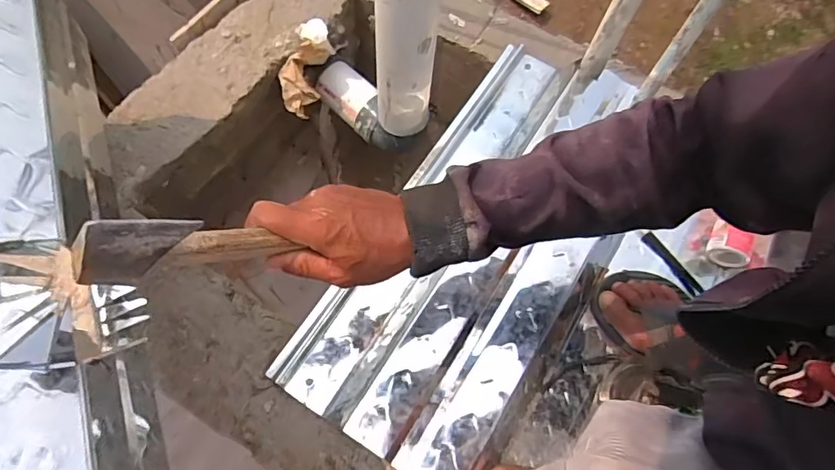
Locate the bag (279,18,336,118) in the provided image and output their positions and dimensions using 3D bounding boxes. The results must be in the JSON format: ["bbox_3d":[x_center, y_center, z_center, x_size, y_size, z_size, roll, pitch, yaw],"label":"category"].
[{"bbox_3d":[-0.175,-0.261,0.789,0.057,0.049,0.146,19,93,5],"label":"bag"}]

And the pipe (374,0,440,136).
[{"bbox_3d":[-0.012,-0.243,0.635,0.072,0.297,0.072,13,68,3],"label":"pipe"}]

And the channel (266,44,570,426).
[{"bbox_3d":[0.027,-0.040,0.682,0.111,0.039,0.593,31,70,10],"label":"channel"}]

